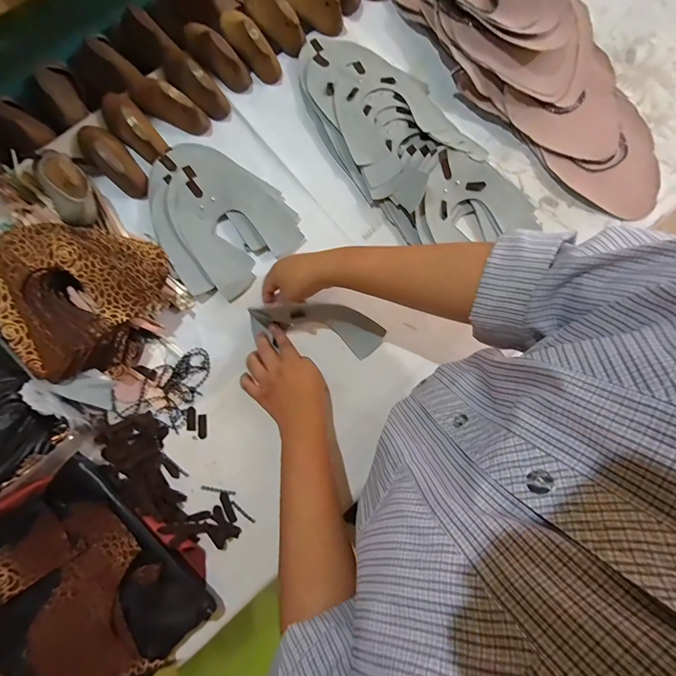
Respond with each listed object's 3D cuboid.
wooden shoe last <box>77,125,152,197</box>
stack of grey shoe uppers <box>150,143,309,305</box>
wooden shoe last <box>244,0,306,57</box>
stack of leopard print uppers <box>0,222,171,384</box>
[{"bbox_3d":[-0.328,-0.263,0.513,0.053,0.052,0.143,-44,82,-8],"label":"wooden shoe last"},{"bbox_3d":[-0.163,-0.187,0.514,0.147,0.027,0.224,-37,81,-7],"label":"stack of grey shoe uppers"},{"bbox_3d":[-0.101,-0.500,0.552,0.046,0.051,0.135,-41,81,-8],"label":"wooden shoe last"},{"bbox_3d":[-0.326,-0.050,0.456,0.180,0.088,0.196,21,79,4],"label":"stack of leopard print uppers"}]

